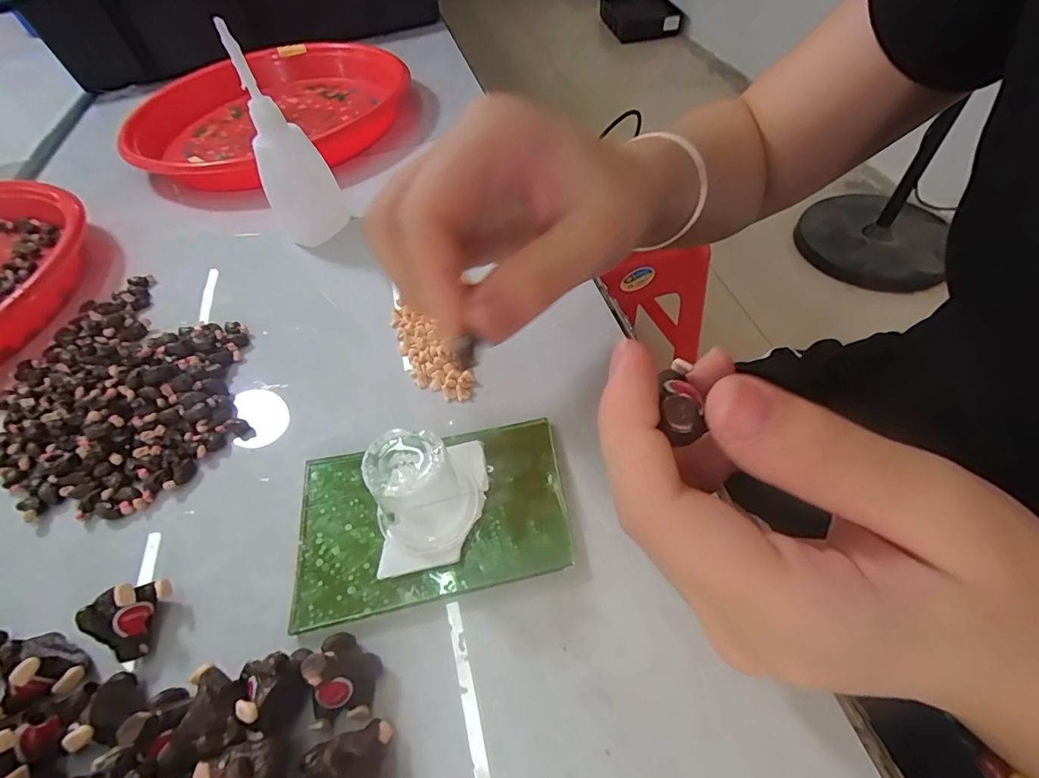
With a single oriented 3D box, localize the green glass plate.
[{"bbox_3d":[-0.034,0.049,0.185,0.102,0.010,0.066,-10,53,-3],"label":"green glass plate"}]

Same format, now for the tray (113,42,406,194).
[{"bbox_3d":[-0.217,-0.250,0.420,0.231,0.038,0.230,-2,53,3],"label":"tray"}]

